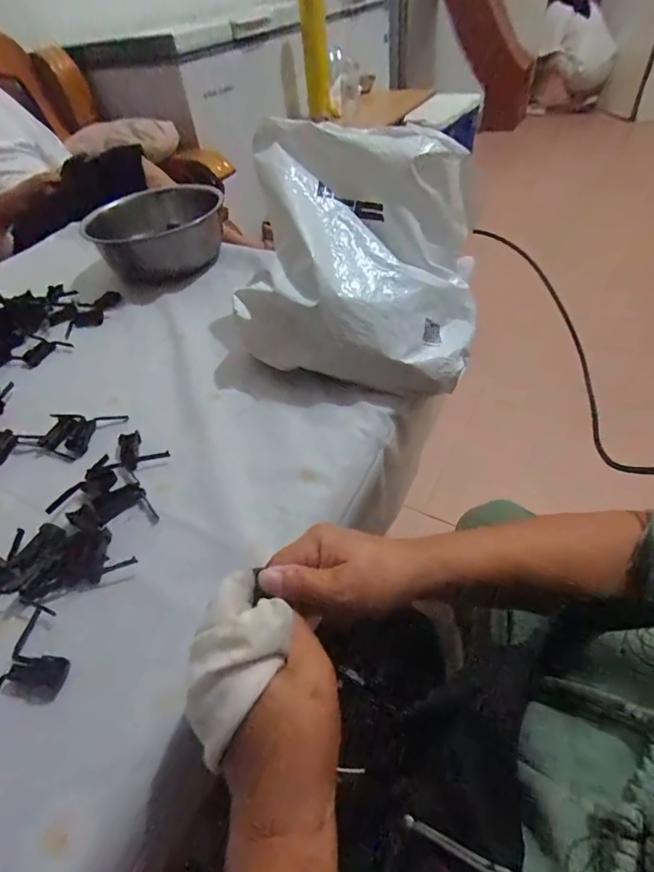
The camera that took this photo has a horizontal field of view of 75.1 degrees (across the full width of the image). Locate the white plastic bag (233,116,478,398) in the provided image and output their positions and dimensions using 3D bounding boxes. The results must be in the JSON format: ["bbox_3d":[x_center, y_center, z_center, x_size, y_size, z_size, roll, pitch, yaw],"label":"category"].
[{"bbox_3d":[0.041,-0.218,0.516,0.281,0.204,0.255,7,49,13],"label":"white plastic bag"}]

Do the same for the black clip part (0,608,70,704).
[{"bbox_3d":[-0.226,0.180,0.324,0.051,0.011,0.082,6,49,12],"label":"black clip part"}]

